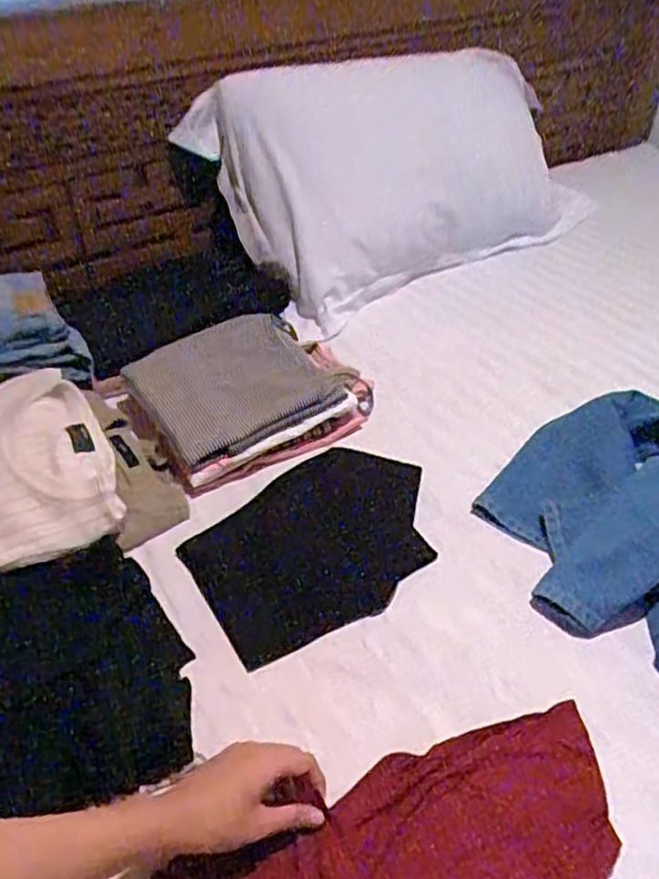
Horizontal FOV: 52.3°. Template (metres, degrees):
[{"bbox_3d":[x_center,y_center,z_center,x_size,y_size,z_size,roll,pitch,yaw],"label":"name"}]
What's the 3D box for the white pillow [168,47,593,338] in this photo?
[{"bbox_3d":[0.129,-0.427,1.058,0.643,0.295,0.239,-22,44,-21],"label":"white pillow"}]

